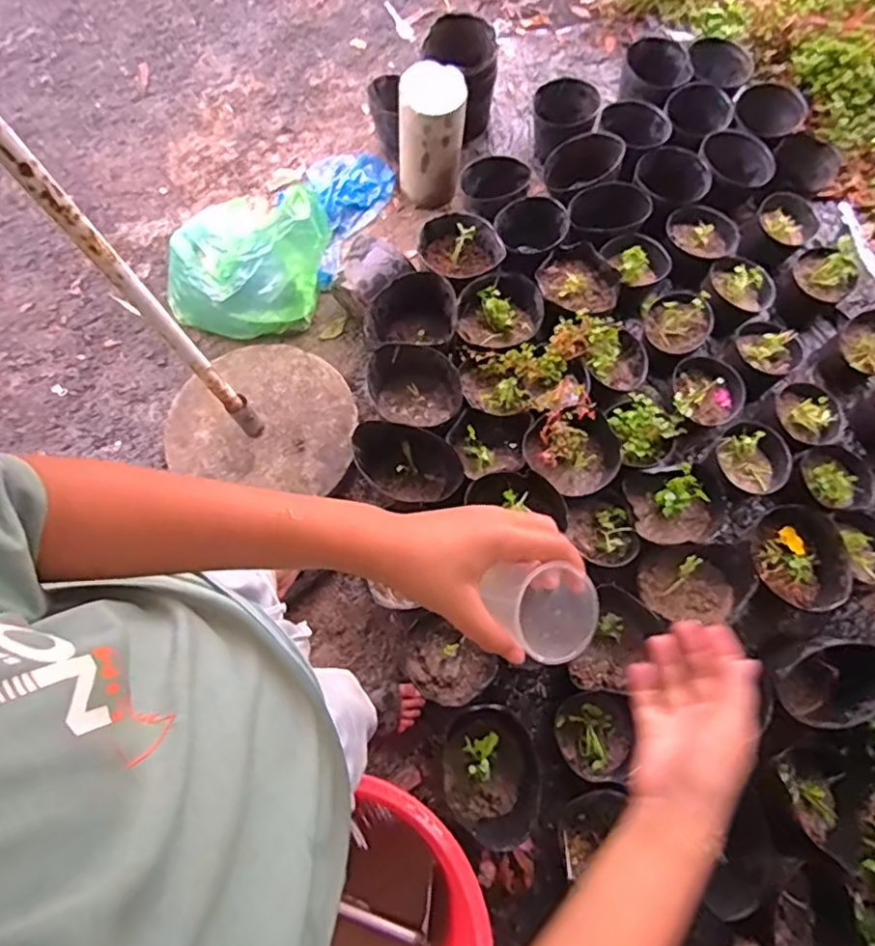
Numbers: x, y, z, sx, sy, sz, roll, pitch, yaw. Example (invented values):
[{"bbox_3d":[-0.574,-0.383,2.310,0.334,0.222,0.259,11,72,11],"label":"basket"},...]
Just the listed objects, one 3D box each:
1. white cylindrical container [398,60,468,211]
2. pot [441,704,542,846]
[{"bbox_3d":[-0.013,-0.802,1.468,0.159,0.282,0.141,-1,73,-1],"label":"white cylindrical container"},{"bbox_3d":[0.094,0.543,1.109,0.164,0.135,0.217,-5,73,-2],"label":"pot"}]

